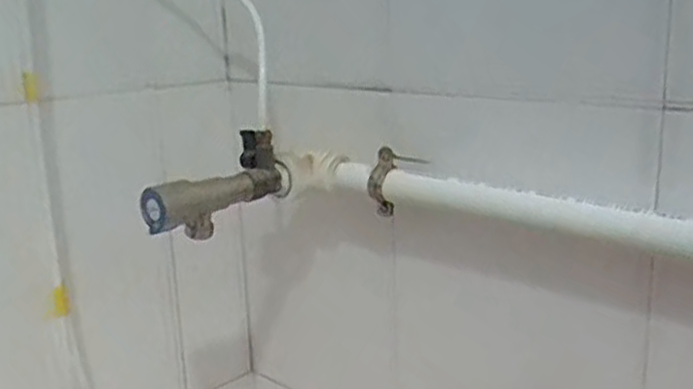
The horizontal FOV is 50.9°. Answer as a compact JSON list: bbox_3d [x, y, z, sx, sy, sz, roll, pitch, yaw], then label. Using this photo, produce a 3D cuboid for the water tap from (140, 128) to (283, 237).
[{"bbox_3d":[-0.093,-0.005,0.515,0.032,0.059,0.115,9,19,36],"label":"water tap"}]

